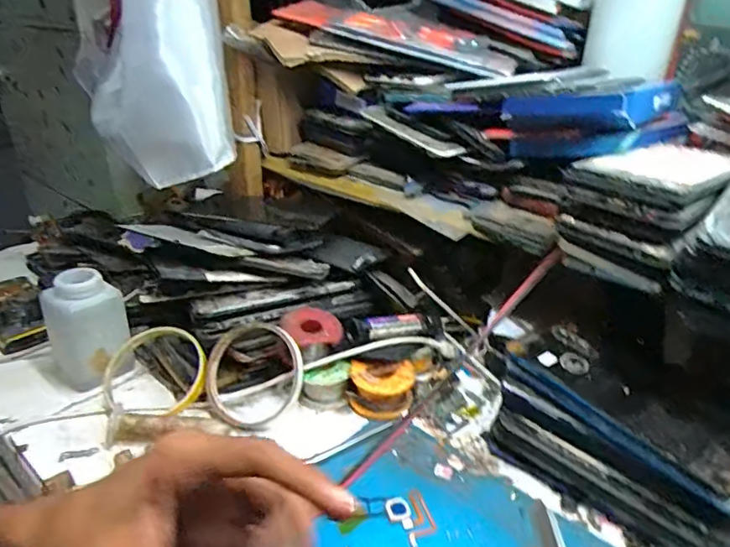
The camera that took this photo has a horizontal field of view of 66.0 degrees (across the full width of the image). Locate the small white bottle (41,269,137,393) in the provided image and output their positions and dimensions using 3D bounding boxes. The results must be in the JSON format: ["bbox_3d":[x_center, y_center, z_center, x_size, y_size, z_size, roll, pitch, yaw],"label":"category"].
[{"bbox_3d":[-0.240,0.046,0.488,0.060,0.100,0.052,-16,19,-33],"label":"small white bottle"}]

